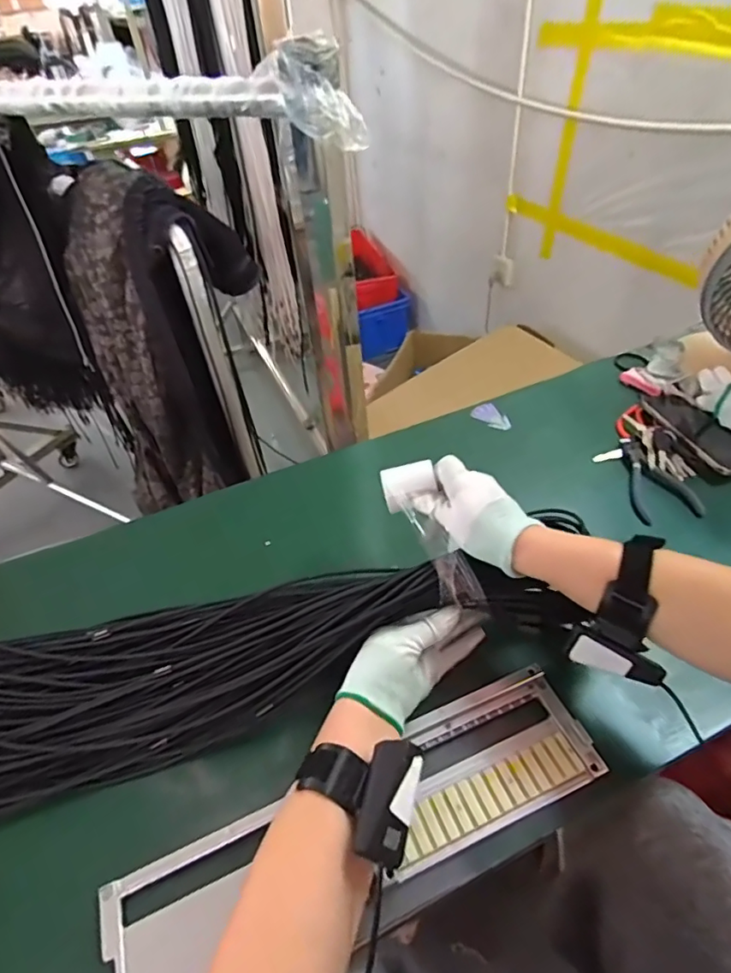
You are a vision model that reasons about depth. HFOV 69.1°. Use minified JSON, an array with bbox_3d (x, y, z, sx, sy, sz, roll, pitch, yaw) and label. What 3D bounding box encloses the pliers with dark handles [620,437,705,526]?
[{"bbox_3d":[0.360,-0.016,0.674,0.079,0.019,0.138,-8,44,-2],"label":"pliers with dark handles"}]

